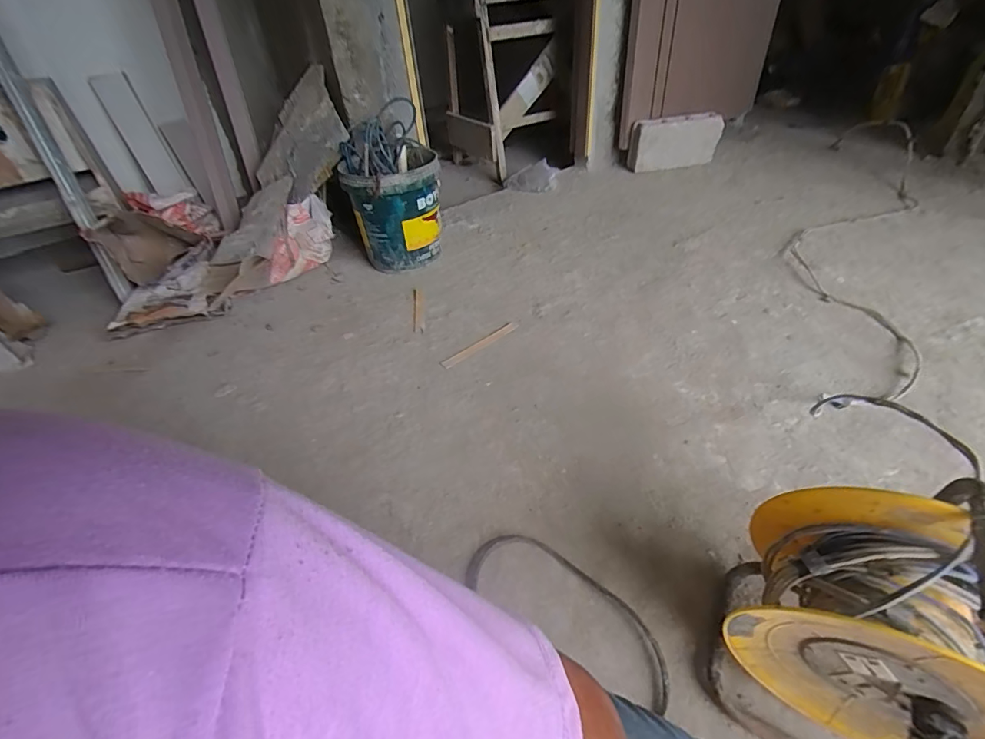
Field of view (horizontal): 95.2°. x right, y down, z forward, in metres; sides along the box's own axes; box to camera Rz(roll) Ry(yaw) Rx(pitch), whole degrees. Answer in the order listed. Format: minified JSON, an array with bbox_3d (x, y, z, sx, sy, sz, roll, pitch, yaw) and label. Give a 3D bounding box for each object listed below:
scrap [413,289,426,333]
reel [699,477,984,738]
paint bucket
[{"bbox_3d":[-0.213,-0.177,1.300,0.030,0.008,0.239,-8,40,-3],"label":"scrap"},{"bbox_3d":[0.406,0.284,0.445,0.290,0.342,0.205,20,47,25],"label":"reel"},{"bbox_3d":[-0.300,-0.497,1.447,0.275,0.316,0.255,-3,42,3],"label":"paint bucket"}]

